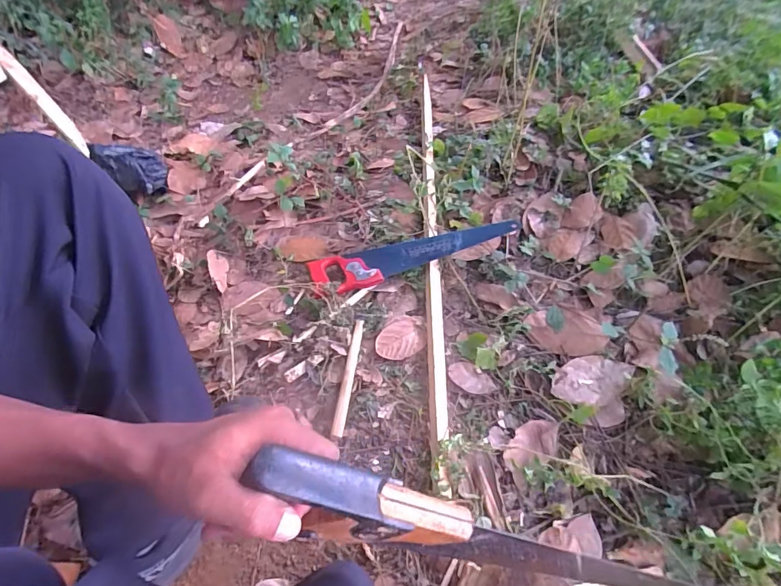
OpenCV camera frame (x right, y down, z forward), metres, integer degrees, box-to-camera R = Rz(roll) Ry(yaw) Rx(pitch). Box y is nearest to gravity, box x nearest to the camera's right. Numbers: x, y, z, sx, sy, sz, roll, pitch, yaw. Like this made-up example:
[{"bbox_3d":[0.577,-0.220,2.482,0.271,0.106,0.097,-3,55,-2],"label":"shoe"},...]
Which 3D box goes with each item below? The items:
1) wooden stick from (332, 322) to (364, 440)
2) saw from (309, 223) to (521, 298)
[{"bbox_3d":[-0.067,0.127,0.704,0.016,0.010,0.197,4,54,6],"label":"wooden stick"},{"bbox_3d":[0.037,-0.082,0.837,0.398,0.031,0.102,-18,46,-1],"label":"saw"}]

